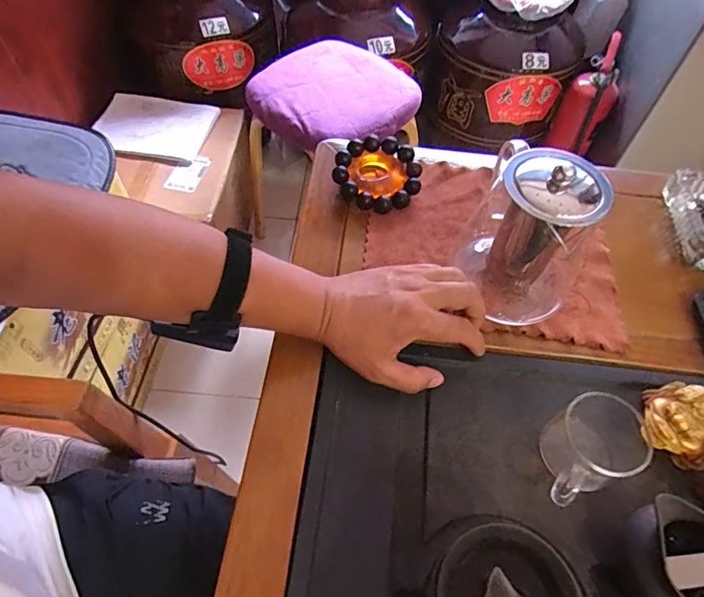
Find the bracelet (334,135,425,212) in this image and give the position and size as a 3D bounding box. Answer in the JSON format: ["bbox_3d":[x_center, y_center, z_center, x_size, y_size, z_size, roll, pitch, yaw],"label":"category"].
[{"bbox_3d":[0.029,-0.134,0.505,0.092,0.014,0.084,2,77,-7],"label":"bracelet"}]

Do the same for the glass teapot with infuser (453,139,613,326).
[{"bbox_3d":[0.160,-0.065,0.411,0.107,0.133,0.124,27,59,15],"label":"glass teapot with infuser"}]

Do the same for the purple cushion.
[{"bbox_3d":[-0.037,-0.433,0.999,0.295,0.058,0.318,39,63,21],"label":"purple cushion"}]

